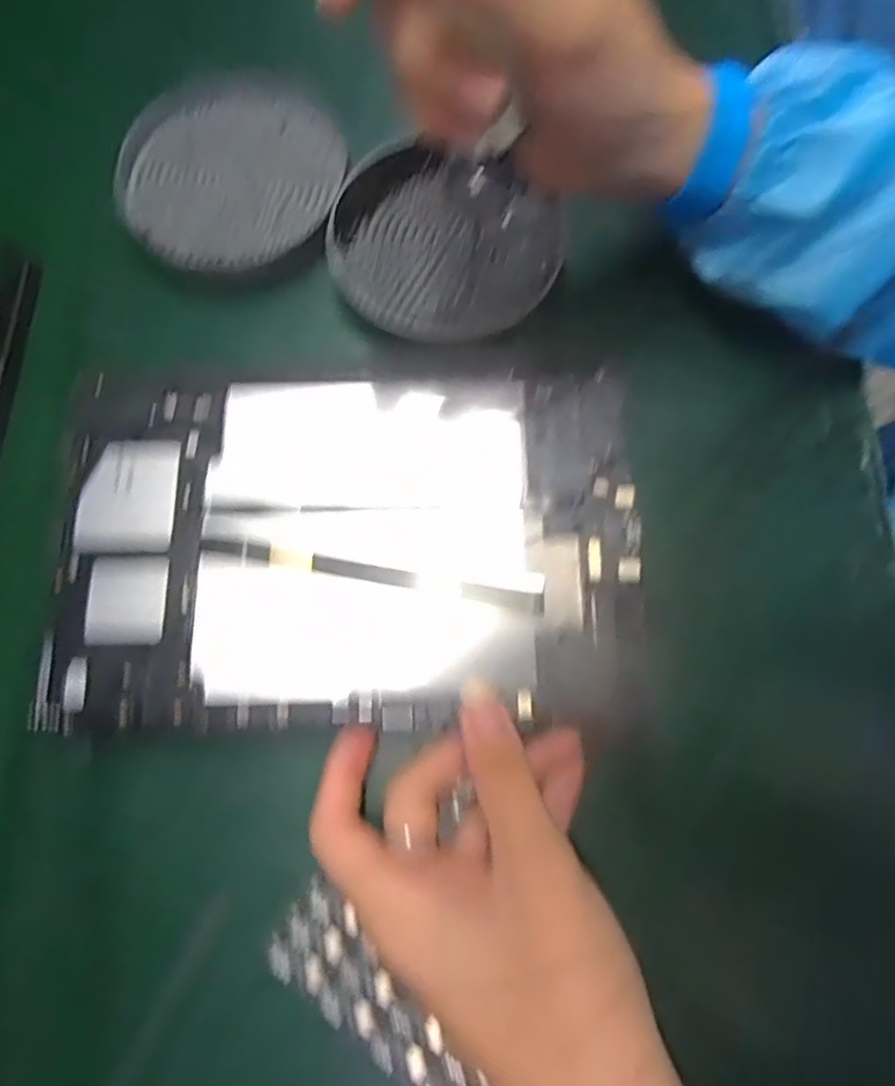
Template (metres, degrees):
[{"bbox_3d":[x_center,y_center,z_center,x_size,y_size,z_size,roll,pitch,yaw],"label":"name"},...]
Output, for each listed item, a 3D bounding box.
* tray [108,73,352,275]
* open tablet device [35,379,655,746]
[{"bbox_3d":[-0.112,-0.197,0.340,0.121,0.019,0.109,-33,77,-8],"label":"tray"},{"bbox_3d":[-0.043,-0.003,0.268,0.236,0.015,0.154,0,74,0],"label":"open tablet device"}]

